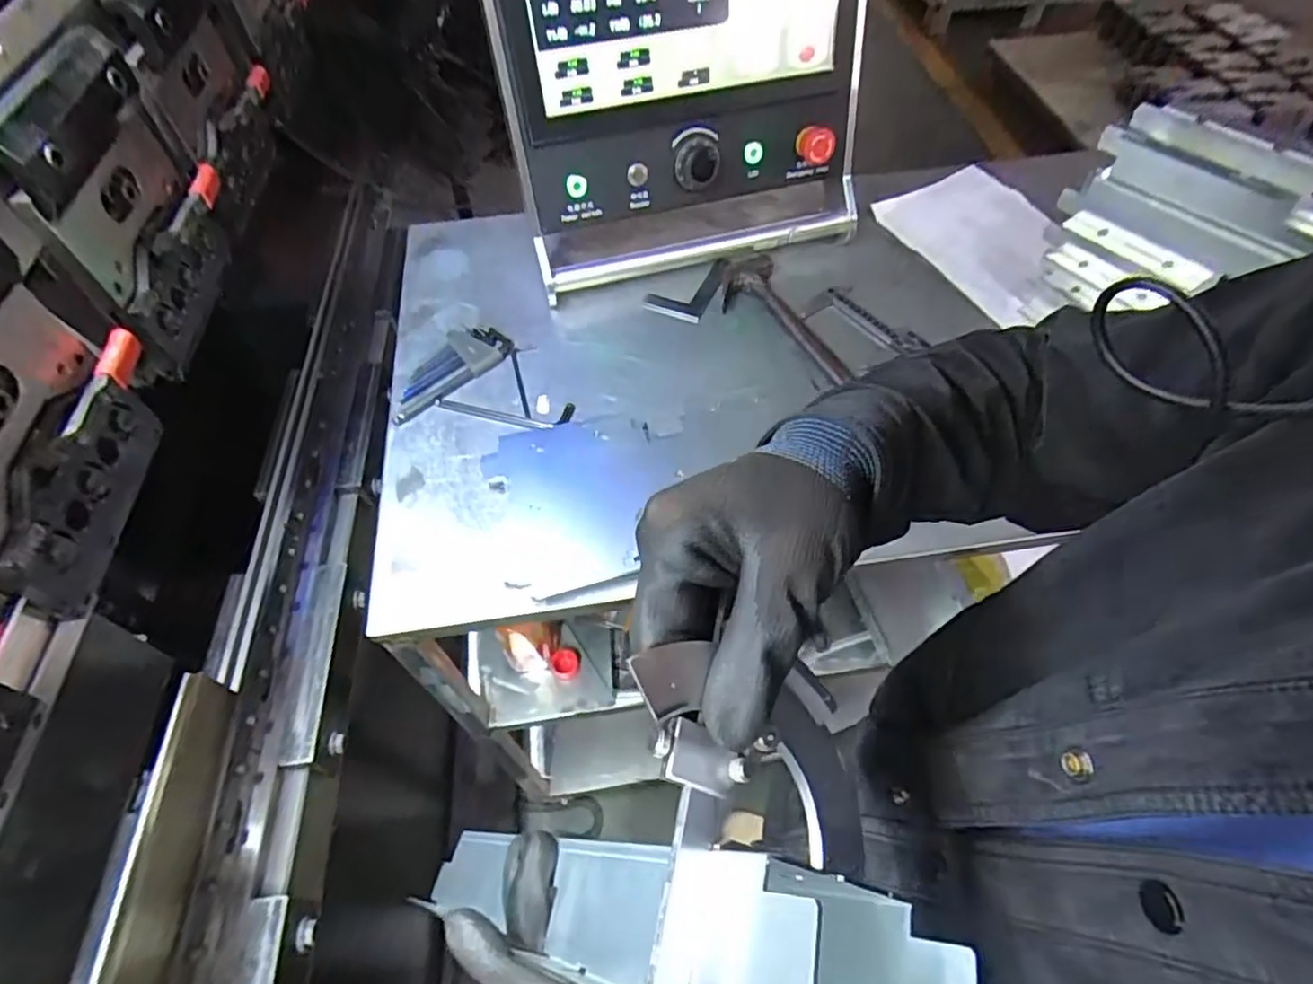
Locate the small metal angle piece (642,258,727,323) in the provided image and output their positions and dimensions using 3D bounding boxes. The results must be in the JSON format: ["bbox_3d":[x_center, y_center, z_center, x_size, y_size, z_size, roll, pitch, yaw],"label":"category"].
[{"bbox_3d":[0.039,-0.273,0.863,0.078,0.025,0.100,24,59,17],"label":"small metal angle piece"}]

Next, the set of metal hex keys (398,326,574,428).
[{"bbox_3d":[-0.216,-0.125,0.780,0.181,0.016,0.190,-21,57,-13],"label":"set of metal hex keys"}]

